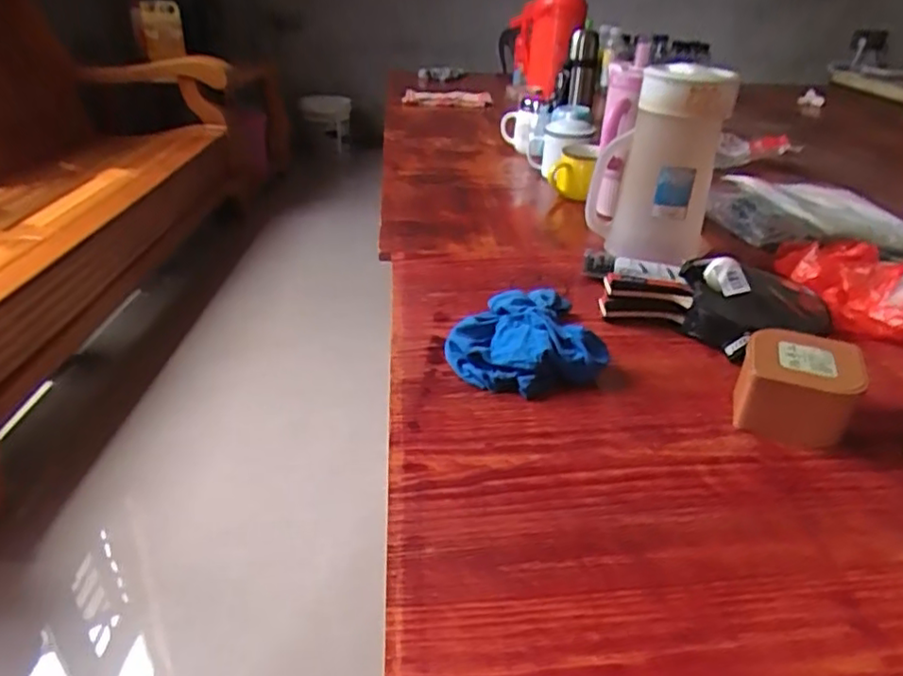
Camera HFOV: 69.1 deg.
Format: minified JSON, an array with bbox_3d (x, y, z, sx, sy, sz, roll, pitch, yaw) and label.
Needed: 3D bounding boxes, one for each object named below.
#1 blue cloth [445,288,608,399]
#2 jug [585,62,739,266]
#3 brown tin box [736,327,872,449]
[{"bbox_3d":[0.073,-0.002,0.704,0.159,0.049,0.163,-3,31,-11],"label":"blue cloth"},{"bbox_3d":[0.280,-0.236,0.912,0.166,0.253,0.143,11,31,13],"label":"jug"},{"bbox_3d":[0.325,0.046,0.620,0.095,0.068,0.095,18,33,24],"label":"brown tin box"}]

